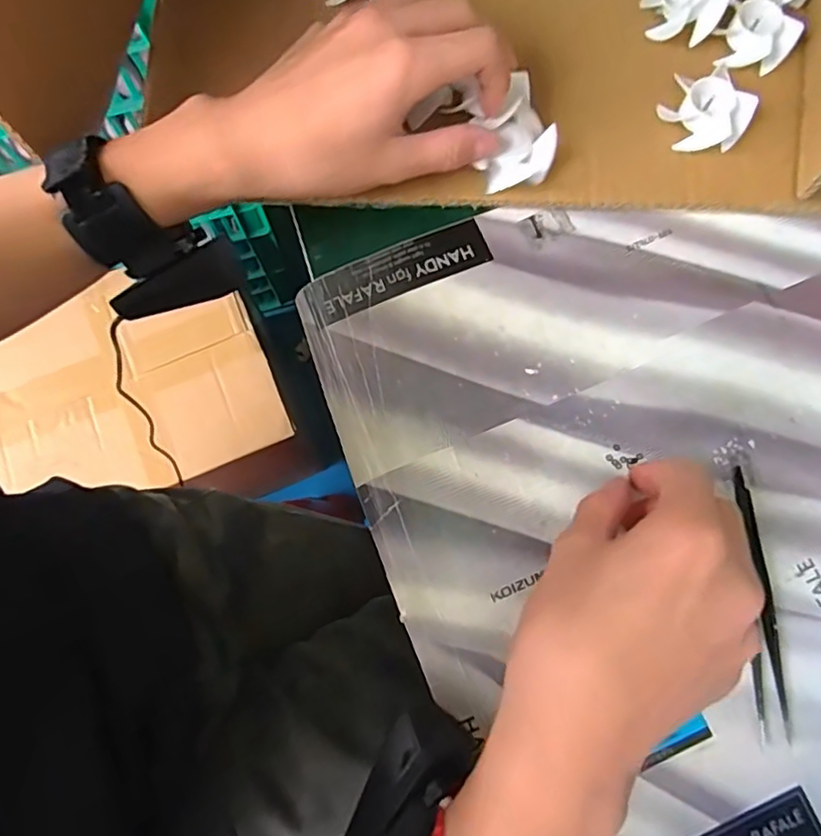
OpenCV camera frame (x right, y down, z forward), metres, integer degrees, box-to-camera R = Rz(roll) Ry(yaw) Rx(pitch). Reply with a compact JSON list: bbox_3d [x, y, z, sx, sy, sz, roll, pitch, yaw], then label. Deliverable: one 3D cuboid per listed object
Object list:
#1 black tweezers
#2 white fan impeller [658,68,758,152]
[{"bbox_3d":[0.164,0.085,0.283,0.016,0.009,0.120,1,78,1],"label":"black tweezers"},{"bbox_3d":[0.158,-0.164,0.328,0.037,0.018,0.044,-43,81,-8],"label":"white fan impeller"}]

